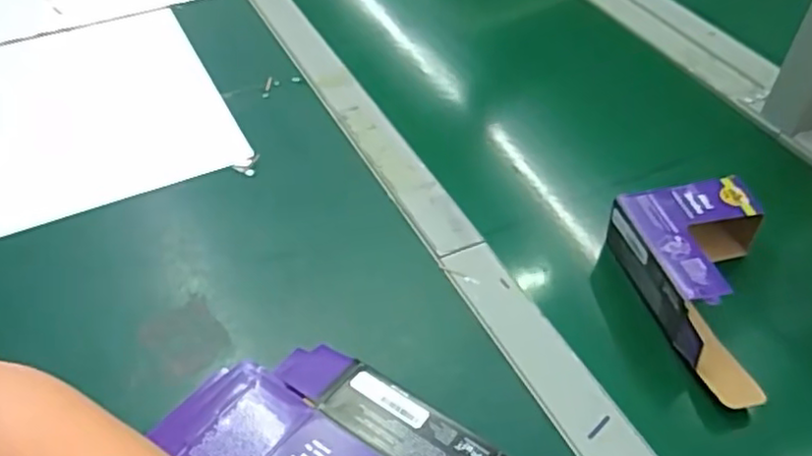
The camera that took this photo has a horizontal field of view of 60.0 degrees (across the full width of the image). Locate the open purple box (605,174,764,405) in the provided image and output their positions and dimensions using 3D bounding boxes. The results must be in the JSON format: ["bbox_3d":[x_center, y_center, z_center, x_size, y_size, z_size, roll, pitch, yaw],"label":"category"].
[{"bbox_3d":[0.206,0.039,0.466,0.095,0.045,0.153,-7,46,-8],"label":"open purple box"}]

